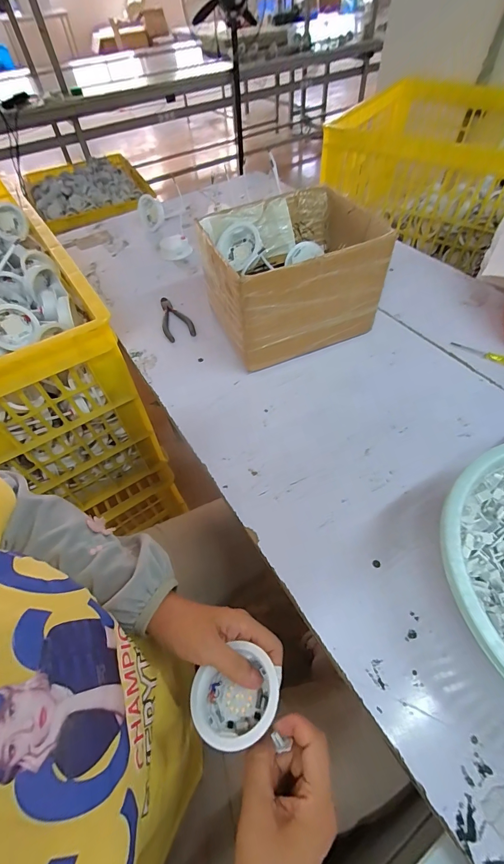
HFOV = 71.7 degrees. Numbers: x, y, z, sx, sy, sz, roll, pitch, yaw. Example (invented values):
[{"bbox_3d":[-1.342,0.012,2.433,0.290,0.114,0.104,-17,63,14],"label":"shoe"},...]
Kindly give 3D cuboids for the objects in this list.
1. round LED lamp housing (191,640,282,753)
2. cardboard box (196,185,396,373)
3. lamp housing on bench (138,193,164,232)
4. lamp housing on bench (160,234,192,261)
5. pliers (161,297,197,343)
[{"bbox_3d":[-0.012,0.217,0.288,0.071,0.035,0.060,-34,59,-18],"label":"round LED lamp housing"},{"bbox_3d":[0.056,-0.237,0.537,0.231,0.151,0.195,-20,55,-11],"label":"cardboard box"},{"bbox_3d":[-0.237,-0.515,0.821,0.060,0.051,0.060,-17,55,-9],"label":"lamp housing on bench"},{"bbox_3d":[-0.166,-0.401,0.758,0.066,0.029,0.057,-15,55,-7],"label":"lamp housing on bench"},{"bbox_3d":[-0.139,-0.206,0.625,0.051,0.007,0.124,-18,55,-9],"label":"pliers"}]

